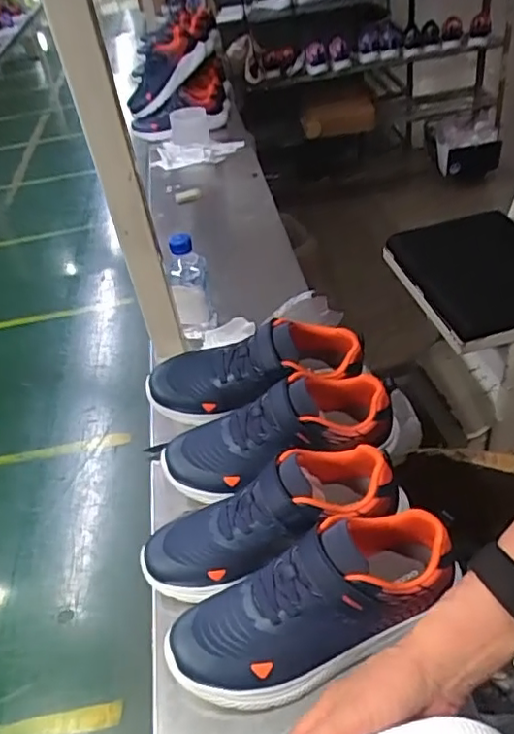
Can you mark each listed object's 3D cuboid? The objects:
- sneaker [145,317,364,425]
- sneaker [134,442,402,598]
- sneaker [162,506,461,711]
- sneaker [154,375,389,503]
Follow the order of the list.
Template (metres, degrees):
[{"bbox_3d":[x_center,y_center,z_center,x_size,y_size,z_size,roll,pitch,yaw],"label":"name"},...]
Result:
[{"bbox_3d":[-0.004,0.005,0.720,0.255,0.087,0.087,-9,40,2],"label":"sneaker"},{"bbox_3d":[0.011,0.151,0.591,0.254,0.103,0.093,-26,43,-2],"label":"sneaker"},{"bbox_3d":[0.050,0.201,0.517,0.264,0.087,0.104,-17,40,-7],"label":"sneaker"},{"bbox_3d":[0.020,0.071,0.661,0.249,0.093,0.095,-15,40,-6],"label":"sneaker"}]

